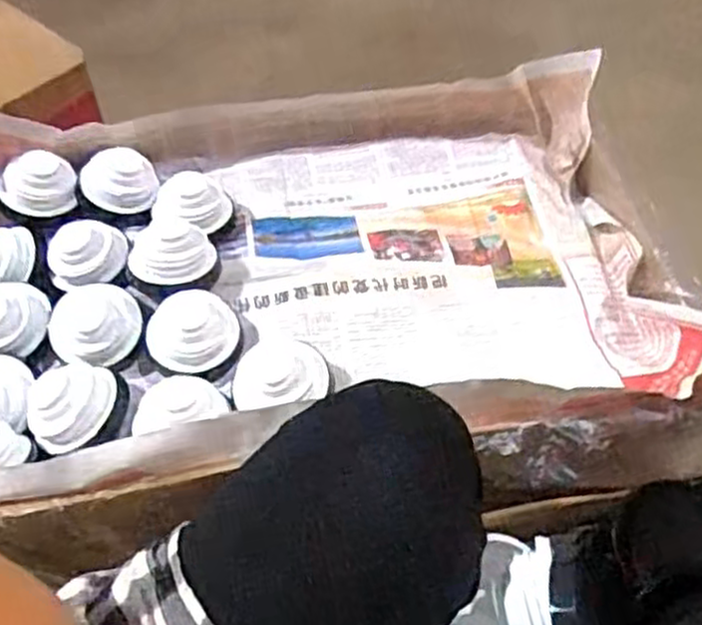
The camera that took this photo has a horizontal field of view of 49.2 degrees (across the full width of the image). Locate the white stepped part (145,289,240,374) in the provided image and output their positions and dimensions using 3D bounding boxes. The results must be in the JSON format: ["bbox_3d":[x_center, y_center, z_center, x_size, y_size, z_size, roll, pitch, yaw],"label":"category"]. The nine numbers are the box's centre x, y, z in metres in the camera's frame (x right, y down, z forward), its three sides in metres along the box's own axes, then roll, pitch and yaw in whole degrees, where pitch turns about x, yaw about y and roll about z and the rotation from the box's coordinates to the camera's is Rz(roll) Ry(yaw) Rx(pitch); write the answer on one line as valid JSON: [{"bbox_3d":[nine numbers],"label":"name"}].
[{"bbox_3d":[-0.142,0.020,0.698,0.081,0.047,0.070,-12,52,-9],"label":"white stepped part"}]

